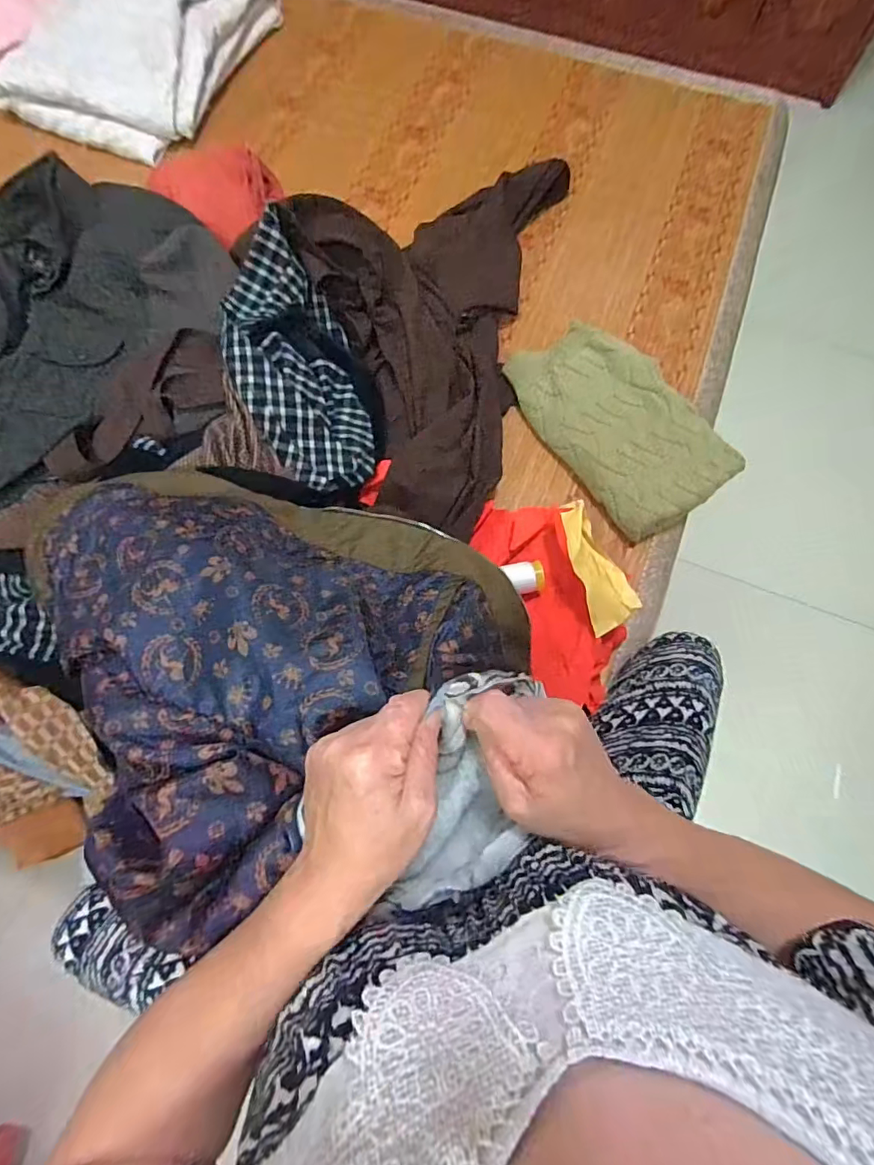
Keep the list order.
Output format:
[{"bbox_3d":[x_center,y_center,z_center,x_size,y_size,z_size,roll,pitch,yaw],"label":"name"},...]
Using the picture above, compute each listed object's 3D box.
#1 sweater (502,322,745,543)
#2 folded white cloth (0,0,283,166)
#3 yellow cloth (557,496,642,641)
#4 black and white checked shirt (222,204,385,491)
[{"bbox_3d":[0.278,-0.245,0.781,0.206,0.039,0.337,-32,75,-11],"label":"sweater"},{"bbox_3d":[-0.580,-1.057,0.986,0.356,0.107,0.467,19,72,5],"label":"folded white cloth"},{"bbox_3d":[0.195,-0.026,0.645,0.058,0.038,0.169,-19,73,-7],"label":"yellow cloth"},{"bbox_3d":[-0.175,-0.274,0.668,0.172,0.143,0.298,-31,75,-11],"label":"black and white checked shirt"}]

